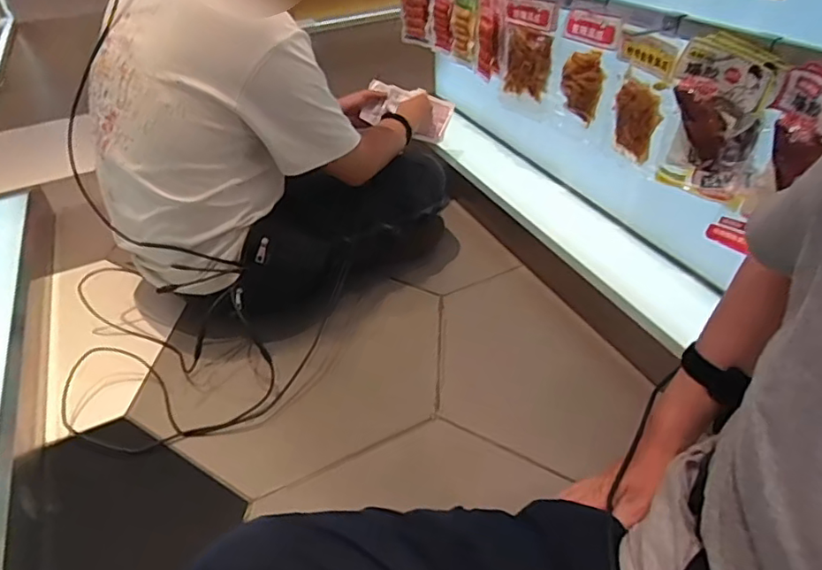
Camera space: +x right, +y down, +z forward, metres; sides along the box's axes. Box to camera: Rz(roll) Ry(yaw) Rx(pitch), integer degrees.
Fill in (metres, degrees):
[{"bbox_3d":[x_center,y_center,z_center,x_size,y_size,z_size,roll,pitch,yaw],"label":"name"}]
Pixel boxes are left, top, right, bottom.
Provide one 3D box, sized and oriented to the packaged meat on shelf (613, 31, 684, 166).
[{"bbox_3d":[0.381,-0.310,0.946,0.017,0.198,0.139,-11,38,-16],"label":"packaged meat on shelf"}]

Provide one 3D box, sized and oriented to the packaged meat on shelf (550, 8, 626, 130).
[{"bbox_3d":[0.334,-0.399,1.059,0.024,0.208,0.177,-15,43,-18],"label":"packaged meat on shelf"}]

